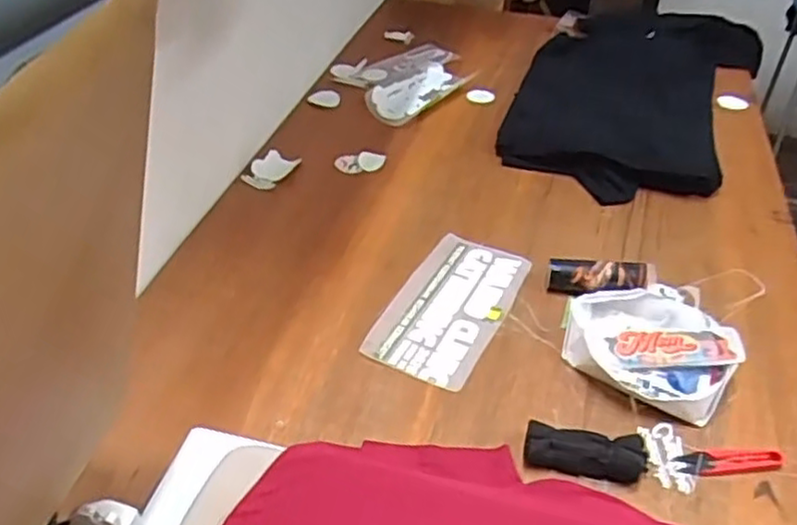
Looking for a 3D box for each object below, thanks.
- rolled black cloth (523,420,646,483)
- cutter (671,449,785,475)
[{"bbox_3d":[0.200,0.205,0.762,0.124,0.033,0.044,6,40,7],"label":"rolled black cloth"},{"bbox_3d":[0.367,0.222,0.778,0.123,0.006,0.026,-3,39,-4],"label":"cutter"}]

